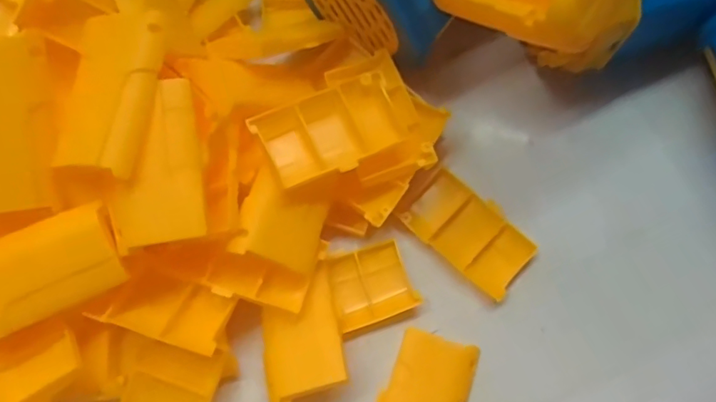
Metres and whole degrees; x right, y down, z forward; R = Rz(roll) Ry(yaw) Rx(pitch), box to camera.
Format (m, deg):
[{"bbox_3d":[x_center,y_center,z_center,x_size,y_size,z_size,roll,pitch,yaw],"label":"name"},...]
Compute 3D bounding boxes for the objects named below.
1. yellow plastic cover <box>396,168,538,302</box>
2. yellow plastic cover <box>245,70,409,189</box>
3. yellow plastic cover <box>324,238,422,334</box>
[{"bbox_3d":[0.055,0.016,0.269,0.060,0.008,0.036,39,75,10],"label":"yellow plastic cover"},{"bbox_3d":[-0.010,-0.031,0.237,0.064,0.008,0.034,-25,91,-25],"label":"yellow plastic cover"},{"bbox_3d":[0.006,0.039,0.257,0.037,0.010,0.034,-18,74,-7],"label":"yellow plastic cover"}]

